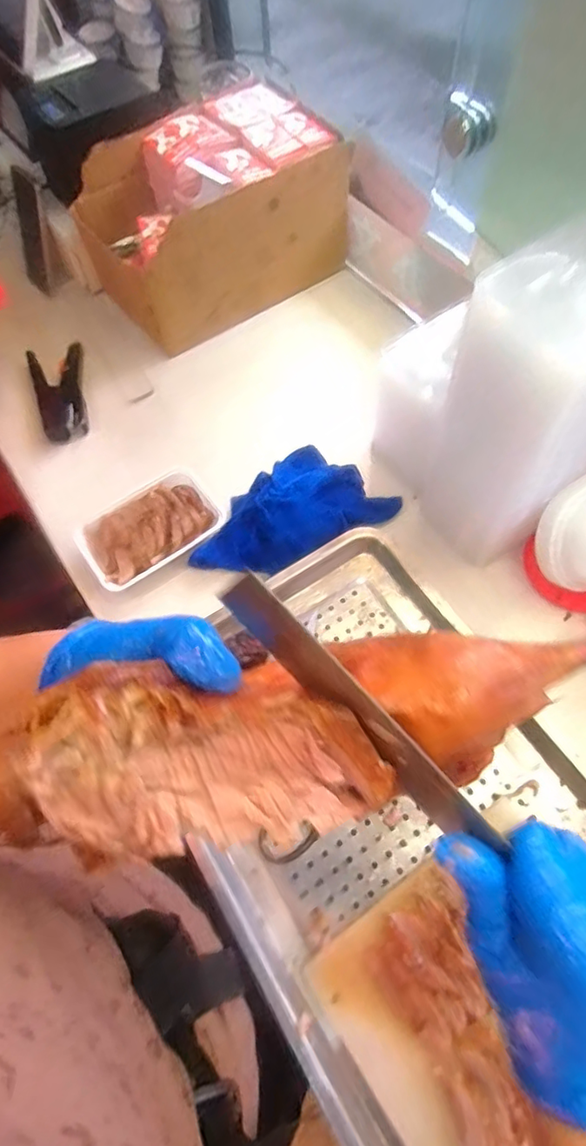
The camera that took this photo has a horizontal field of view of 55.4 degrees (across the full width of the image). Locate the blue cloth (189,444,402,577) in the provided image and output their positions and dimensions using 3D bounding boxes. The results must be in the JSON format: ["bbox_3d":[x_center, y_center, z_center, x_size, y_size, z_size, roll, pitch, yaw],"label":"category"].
[{"bbox_3d":[-0.006,-0.078,0.677,0.251,0.059,0.149,-33,67,-13],"label":"blue cloth"}]

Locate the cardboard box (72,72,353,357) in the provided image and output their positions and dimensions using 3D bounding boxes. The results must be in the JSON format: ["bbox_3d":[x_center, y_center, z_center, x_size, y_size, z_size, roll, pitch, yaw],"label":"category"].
[{"bbox_3d":[-0.118,-0.513,0.827,0.324,0.203,0.229,-31,66,-11],"label":"cardboard box"}]

